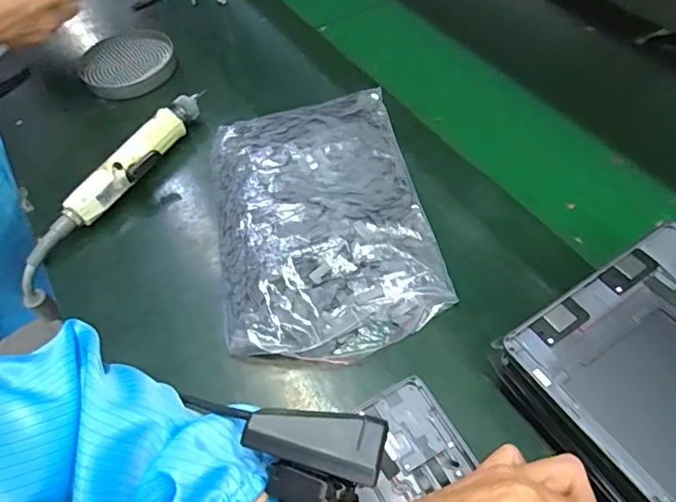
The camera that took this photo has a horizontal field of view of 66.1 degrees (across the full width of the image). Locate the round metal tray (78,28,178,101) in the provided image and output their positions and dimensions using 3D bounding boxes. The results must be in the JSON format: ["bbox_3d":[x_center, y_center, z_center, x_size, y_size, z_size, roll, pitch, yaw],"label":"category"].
[{"bbox_3d":[-0.261,-0.231,0.647,0.113,0.026,0.119,-2,54,2],"label":"round metal tray"}]

